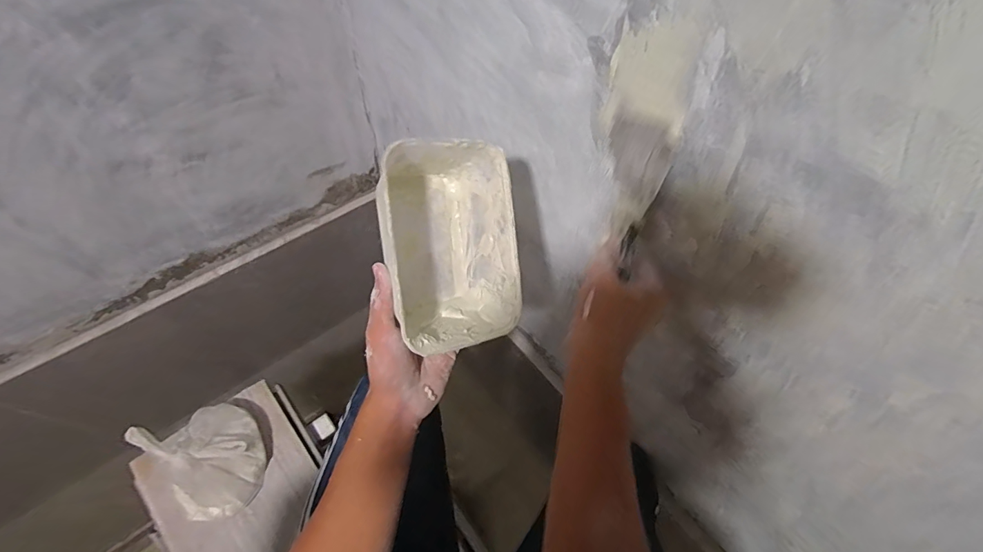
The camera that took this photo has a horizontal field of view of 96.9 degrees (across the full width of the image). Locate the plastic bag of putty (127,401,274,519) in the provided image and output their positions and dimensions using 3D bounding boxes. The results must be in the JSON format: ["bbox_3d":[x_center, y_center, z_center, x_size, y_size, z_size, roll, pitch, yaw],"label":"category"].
[{"bbox_3d":[-0.398,0.248,0.604,0.120,0.139,0.148,-5,57,-6],"label":"plastic bag of putty"}]

